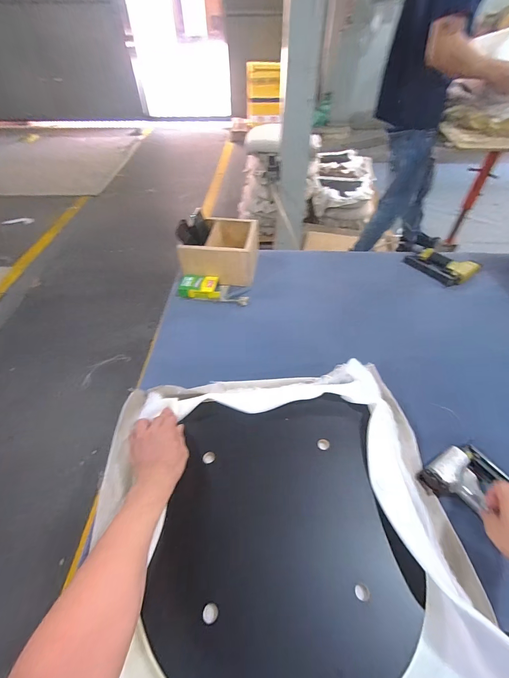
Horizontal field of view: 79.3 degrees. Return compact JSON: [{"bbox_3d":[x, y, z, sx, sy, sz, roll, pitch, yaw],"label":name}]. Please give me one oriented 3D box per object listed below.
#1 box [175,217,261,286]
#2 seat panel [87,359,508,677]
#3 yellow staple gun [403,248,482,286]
[{"bbox_3d":[-0.106,-0.292,1.025,0.225,0.132,0.207,8,49,4],"label":"box"},{"bbox_3d":[0.032,0.284,0.494,0.588,0.143,0.553,-4,50,-7],"label":"seat panel"},{"bbox_3d":[0.623,-0.253,1.030,0.133,0.048,0.199,-27,56,-24],"label":"yellow staple gun"}]

